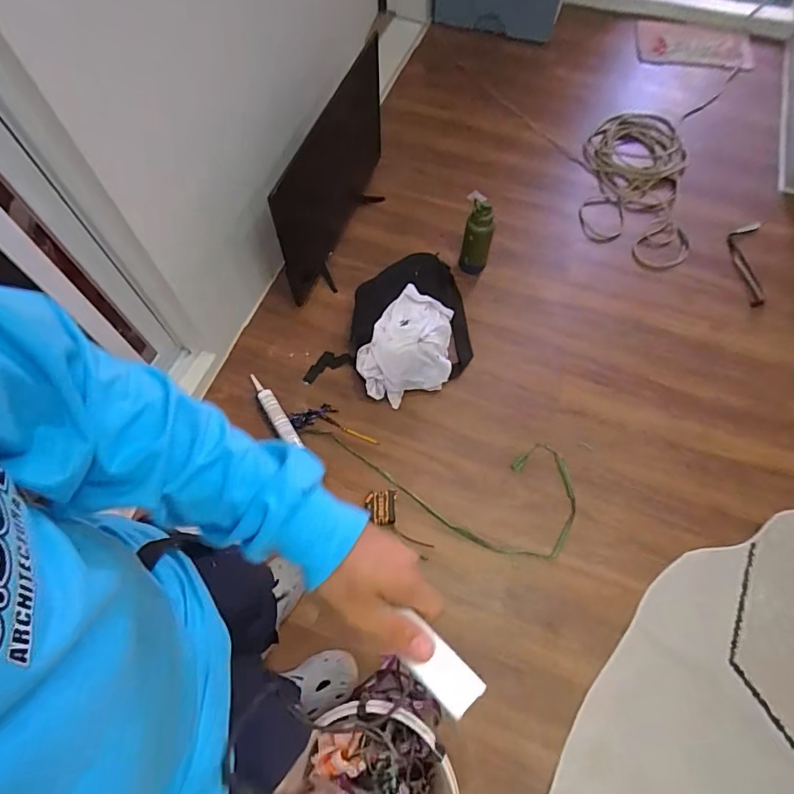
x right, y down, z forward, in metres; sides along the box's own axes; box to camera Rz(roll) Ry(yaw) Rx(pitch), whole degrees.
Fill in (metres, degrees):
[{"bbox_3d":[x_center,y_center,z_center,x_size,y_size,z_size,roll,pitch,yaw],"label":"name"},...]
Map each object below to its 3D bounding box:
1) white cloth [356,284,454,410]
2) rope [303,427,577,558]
[{"bbox_3d":[0.041,-0.126,1.383,0.234,0.198,0.290,25,67,11],"label":"white cloth"},{"bbox_3d":[0.104,0.258,1.312,0.742,0.031,0.305,3,66,2],"label":"rope"}]

